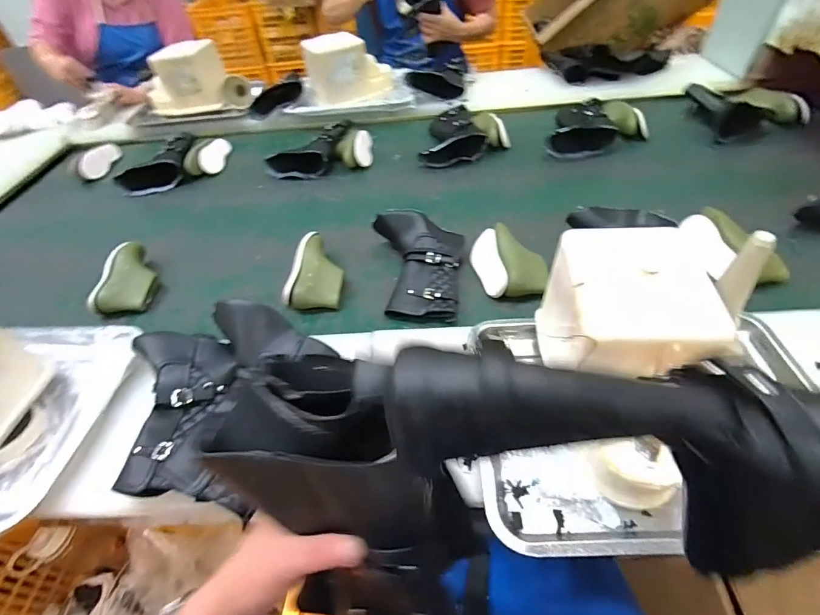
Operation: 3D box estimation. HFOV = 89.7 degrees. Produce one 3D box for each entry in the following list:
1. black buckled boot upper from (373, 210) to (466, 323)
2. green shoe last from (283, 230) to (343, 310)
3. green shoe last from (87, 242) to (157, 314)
[{"bbox_3d":[0.017,-0.076,0.722,0.154,0.077,0.221,-3,47,4],"label":"black buckled boot upper"},{"bbox_3d":[-0.165,-0.067,0.742,0.094,0.055,0.153,0,48,7],"label":"green shoe last"},{"bbox_3d":[-0.529,-0.061,0.768,0.094,0.058,0.144,-10,47,-2],"label":"green shoe last"}]

